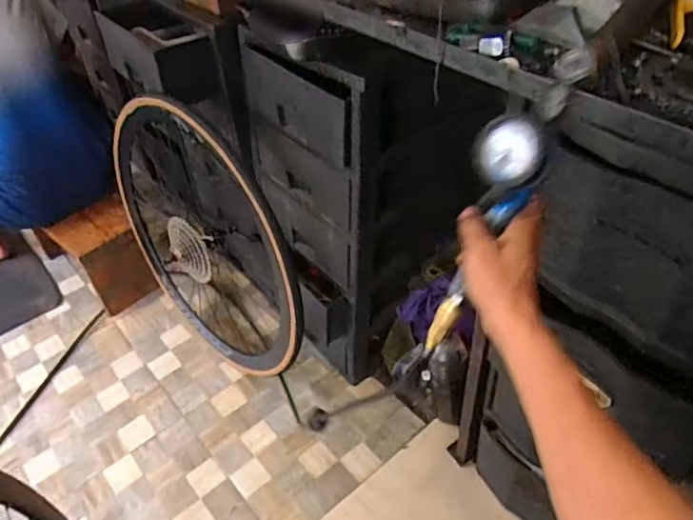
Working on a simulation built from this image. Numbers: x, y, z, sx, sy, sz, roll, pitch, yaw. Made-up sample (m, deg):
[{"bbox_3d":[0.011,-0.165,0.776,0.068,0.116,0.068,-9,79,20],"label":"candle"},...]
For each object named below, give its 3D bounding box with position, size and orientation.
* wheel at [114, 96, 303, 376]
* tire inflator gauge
[{"bbox_3d":[-0.322,-0.013,1.273,0.147,0.647,0.634,-29,48,-24],"label":"wheel"},{"bbox_3d":[0.125,-0.017,0.548,0.058,0.261,0.044,34,43,25],"label":"tire inflator gauge"}]

